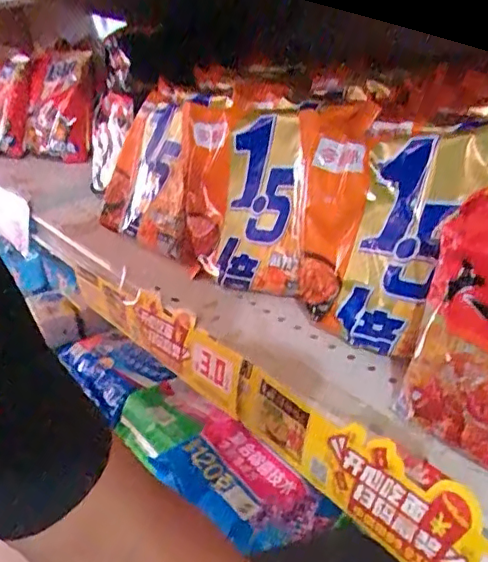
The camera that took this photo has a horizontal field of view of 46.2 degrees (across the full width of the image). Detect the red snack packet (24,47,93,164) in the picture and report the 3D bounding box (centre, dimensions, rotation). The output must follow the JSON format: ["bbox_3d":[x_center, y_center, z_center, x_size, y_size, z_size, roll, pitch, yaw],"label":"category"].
[{"bbox_3d":[-0.305,-0.288,0.932,0.156,0.182,0.025,9,2,32],"label":"red snack packet"}]

